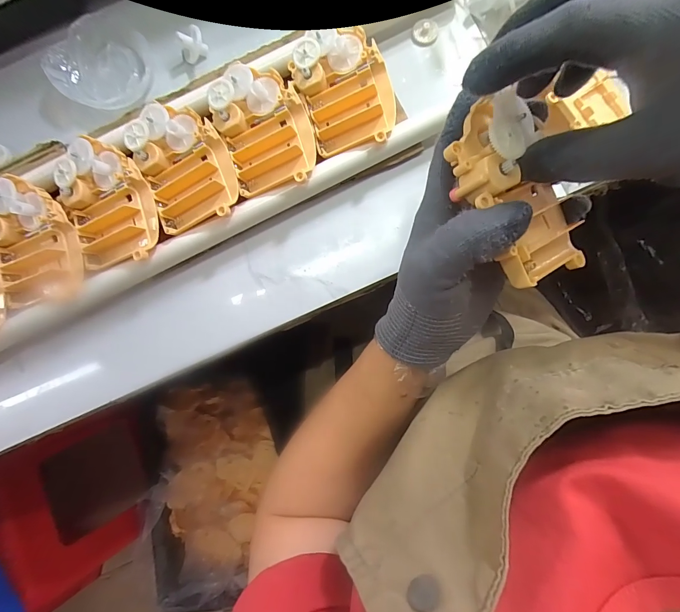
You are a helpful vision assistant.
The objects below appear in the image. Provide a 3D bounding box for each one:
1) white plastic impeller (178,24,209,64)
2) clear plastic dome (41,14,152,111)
[{"bbox_3d":[-0.129,-0.229,0.307,0.023,0.019,0.015,-33,86,0],"label":"white plastic impeller"},{"bbox_3d":[-0.212,-0.216,0.313,0.081,0.020,0.081,0,86,3],"label":"clear plastic dome"}]

